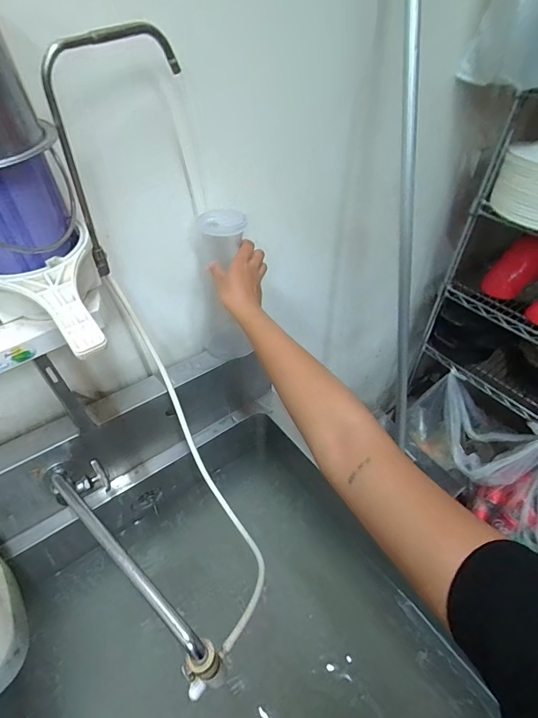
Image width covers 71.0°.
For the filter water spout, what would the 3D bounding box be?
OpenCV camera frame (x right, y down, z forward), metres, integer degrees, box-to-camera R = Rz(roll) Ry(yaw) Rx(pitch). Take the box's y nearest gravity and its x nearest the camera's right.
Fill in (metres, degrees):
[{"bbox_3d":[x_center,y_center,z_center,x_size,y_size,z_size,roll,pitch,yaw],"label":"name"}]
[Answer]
[{"bbox_3d":[-0.155,-0.224,0.429,0.033,0.234,0.154,32,51,29],"label":"filter water spout"}]

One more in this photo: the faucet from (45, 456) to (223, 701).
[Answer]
[{"bbox_3d":[-0.184,0.235,0.467,0.060,0.081,0.361,-31,52,-29],"label":"faucet"}]

